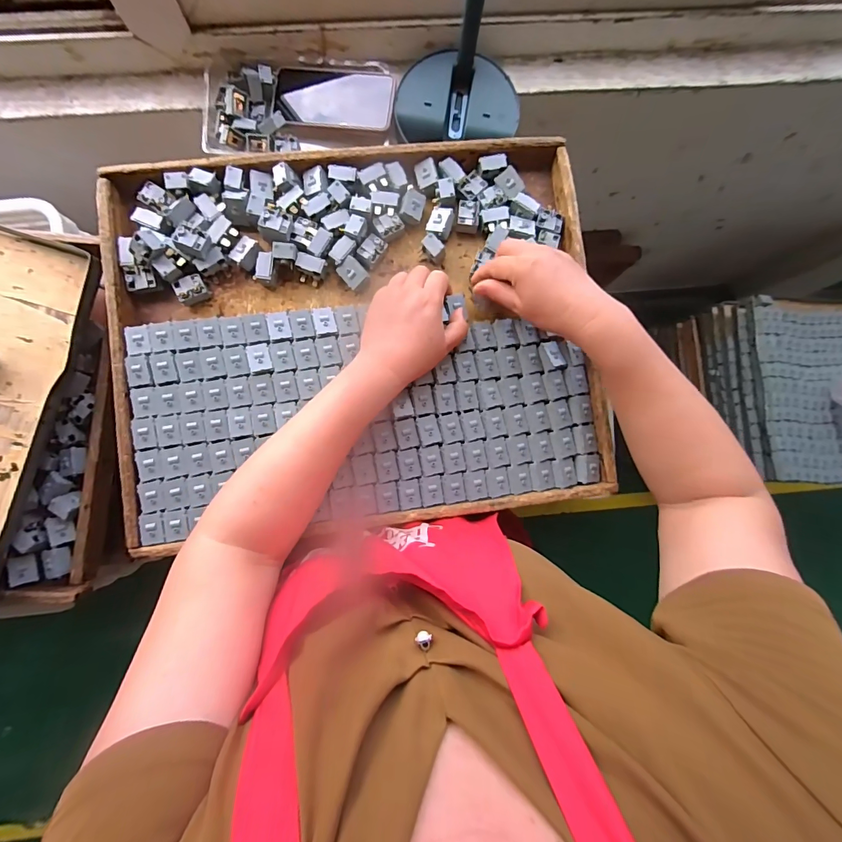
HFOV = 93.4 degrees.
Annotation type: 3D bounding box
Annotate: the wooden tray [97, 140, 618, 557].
[{"bbox_3d":[-0.063,-0.088,0.418,0.484,0.034,0.386,-6,86,-4],"label":"wooden tray"}]

